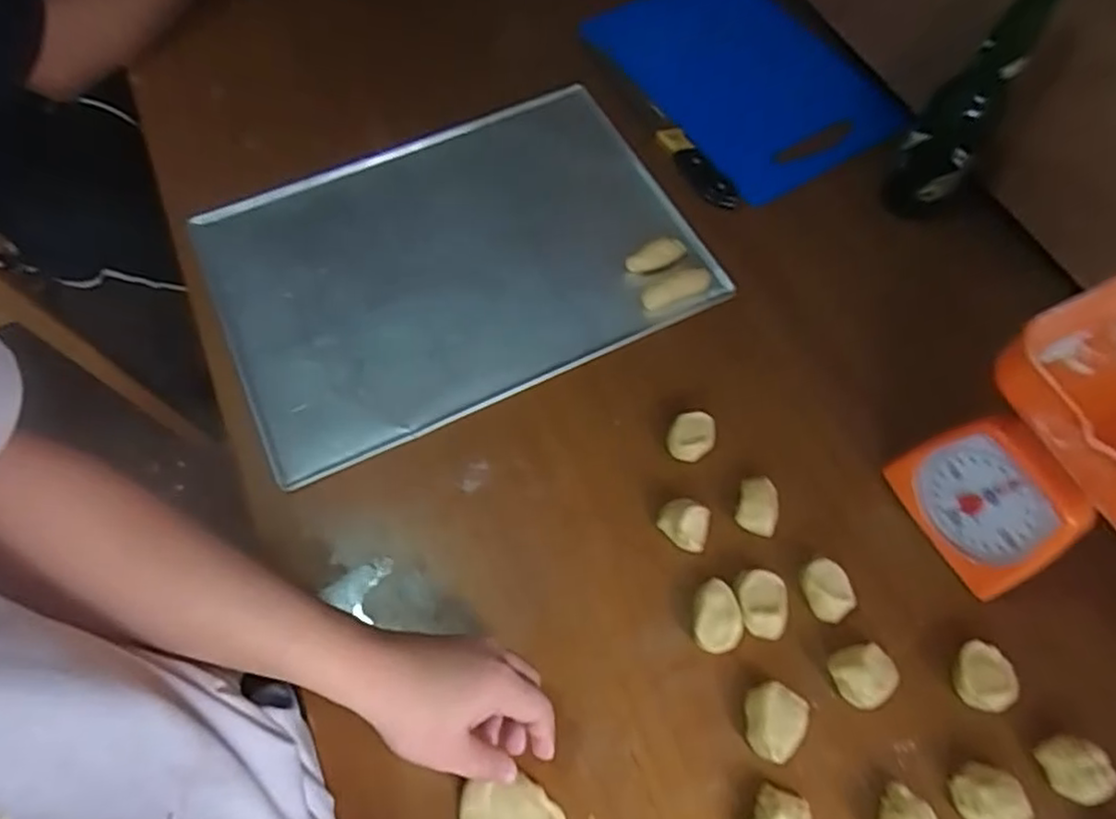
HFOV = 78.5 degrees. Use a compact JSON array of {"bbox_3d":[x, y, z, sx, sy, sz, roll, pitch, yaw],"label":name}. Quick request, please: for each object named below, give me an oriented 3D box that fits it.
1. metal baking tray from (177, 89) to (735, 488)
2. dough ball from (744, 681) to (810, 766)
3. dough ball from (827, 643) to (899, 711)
[{"bbox_3d":[-0.100,-0.149,0.661,0.430,0.018,0.316,-24,66,-12],"label":"metal baking tray"},{"bbox_3d":[0.151,0.219,0.480,0.041,0.020,0.048,28,67,13],"label":"dough ball"},{"bbox_3d":[0.224,0.191,0.492,0.044,0.024,0.042,0,64,0],"label":"dough ball"}]

